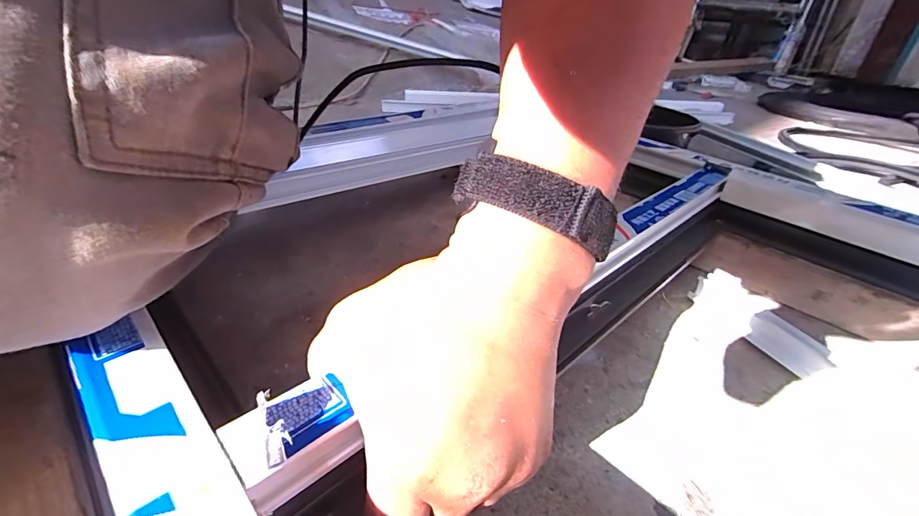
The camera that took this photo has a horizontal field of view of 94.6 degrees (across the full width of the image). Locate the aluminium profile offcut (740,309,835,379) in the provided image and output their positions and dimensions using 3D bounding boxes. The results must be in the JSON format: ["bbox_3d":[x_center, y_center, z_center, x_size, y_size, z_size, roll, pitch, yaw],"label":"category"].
[{"bbox_3d":[0.265,0.072,0.345,0.019,0.029,0.058,-11,34,-24],"label":"aluminium profile offcut"}]

